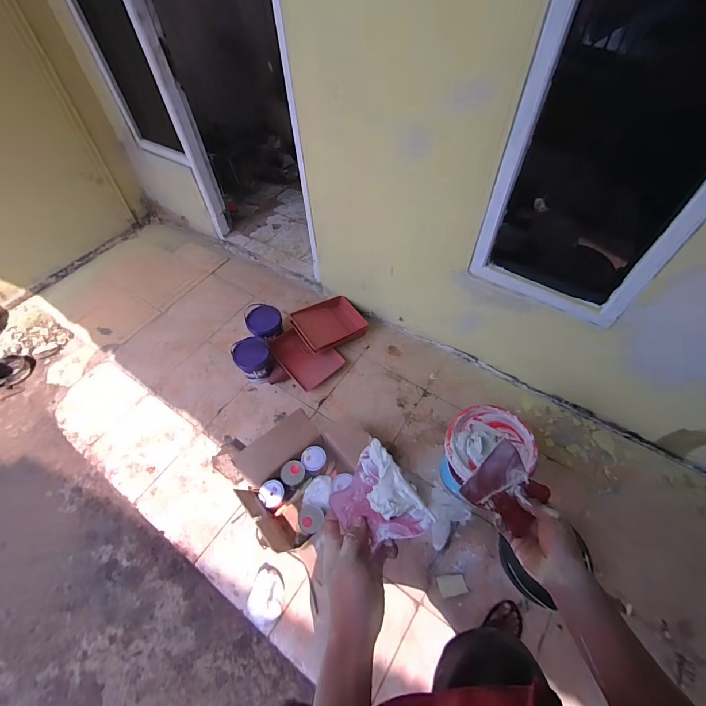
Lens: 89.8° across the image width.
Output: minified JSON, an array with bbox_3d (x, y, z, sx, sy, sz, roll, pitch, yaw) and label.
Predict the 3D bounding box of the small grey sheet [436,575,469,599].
[{"bbox_3d":[0.375,0.876,1.337,0.103,0.005,0.068,-9,57,-3],"label":"small grey sheet"}]

